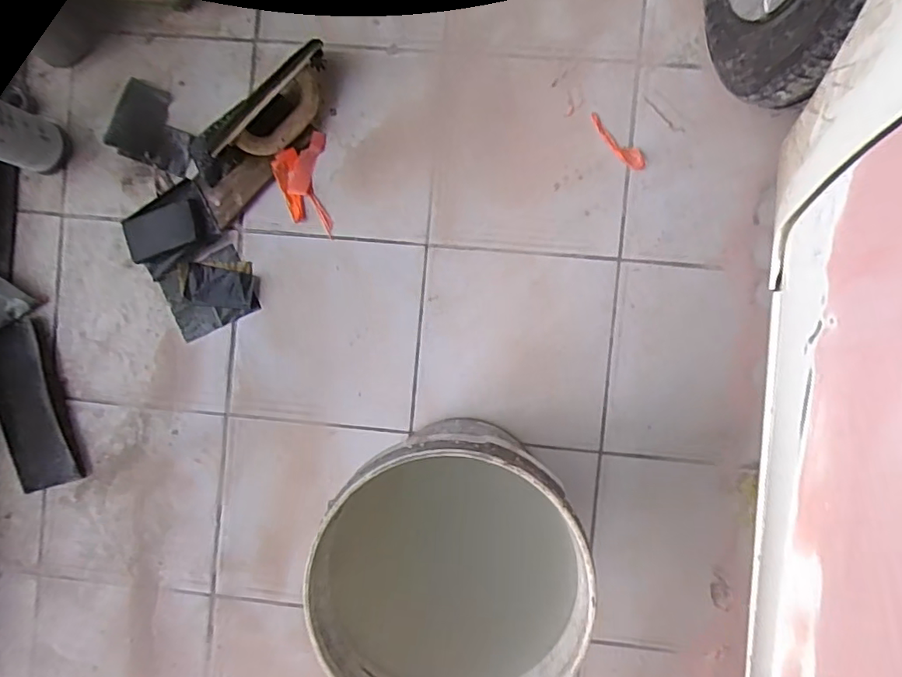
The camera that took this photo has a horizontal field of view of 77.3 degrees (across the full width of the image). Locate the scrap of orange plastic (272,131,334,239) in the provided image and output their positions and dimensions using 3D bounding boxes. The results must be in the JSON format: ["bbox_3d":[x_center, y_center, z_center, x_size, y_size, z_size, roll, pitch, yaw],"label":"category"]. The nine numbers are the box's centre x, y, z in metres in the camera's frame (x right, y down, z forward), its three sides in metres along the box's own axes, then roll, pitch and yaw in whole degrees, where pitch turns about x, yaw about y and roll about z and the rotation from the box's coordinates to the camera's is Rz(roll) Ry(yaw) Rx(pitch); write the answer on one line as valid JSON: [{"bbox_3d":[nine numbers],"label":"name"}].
[{"bbox_3d":[-0.237,-0.248,0.904,0.082,0.023,0.158,-8,92,2],"label":"scrap of orange plastic"}]

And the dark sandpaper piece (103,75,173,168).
[{"bbox_3d":[-0.498,-0.349,0.902,0.083,0.009,0.122,19,87,1],"label":"dark sandpaper piece"}]

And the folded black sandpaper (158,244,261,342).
[{"bbox_3d":[-0.391,-0.076,0.919,0.145,0.012,0.117,-23,91,3],"label":"folded black sandpaper"}]

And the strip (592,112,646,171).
[{"bbox_3d":[0.261,-0.308,0.890,0.114,0.007,0.032,40,93,0],"label":"strip"}]

